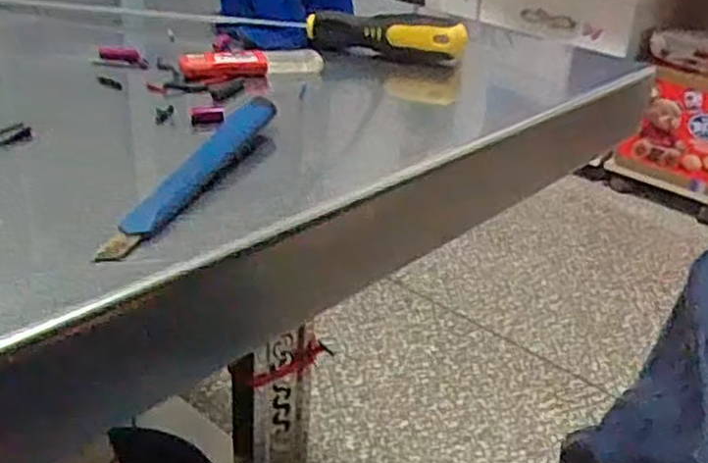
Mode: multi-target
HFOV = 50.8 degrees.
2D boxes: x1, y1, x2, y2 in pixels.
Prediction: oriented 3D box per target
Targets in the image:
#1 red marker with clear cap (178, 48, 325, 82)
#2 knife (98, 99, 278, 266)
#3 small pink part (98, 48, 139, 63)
[{"bbox_3d":[-0.060,-0.101,0.447,0.084,0.014,0.019,-8,32,-18],"label":"red marker with clear cap"},{"bbox_3d":[-0.063,-0.026,0.317,0.019,0.015,0.140,10,31,13],"label":"knife"},{"bbox_3d":[-0.144,-0.107,0.455,0.023,0.009,0.007,-1,30,-6],"label":"small pink part"}]

